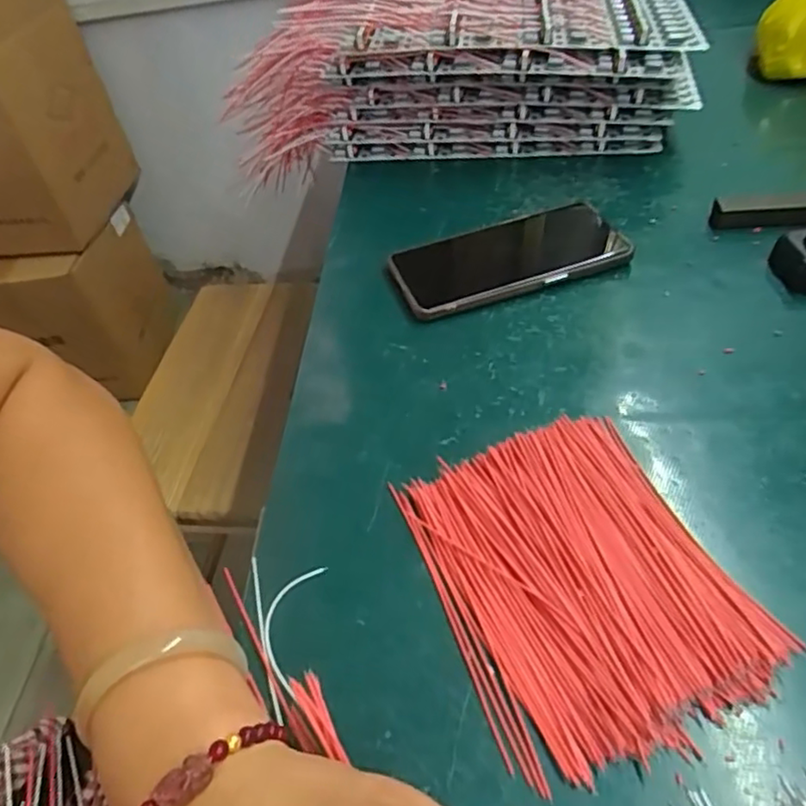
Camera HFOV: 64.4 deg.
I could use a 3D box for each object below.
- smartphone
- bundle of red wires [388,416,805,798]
[{"bbox_3d":[0.075,-0.107,0.468,0.164,0.014,0.083,-15,48,-10],"label":"smartphone"},{"bbox_3d":[0.079,0.076,0.293,0.122,0.011,0.154,-17,48,-11],"label":"bundle of red wires"}]

